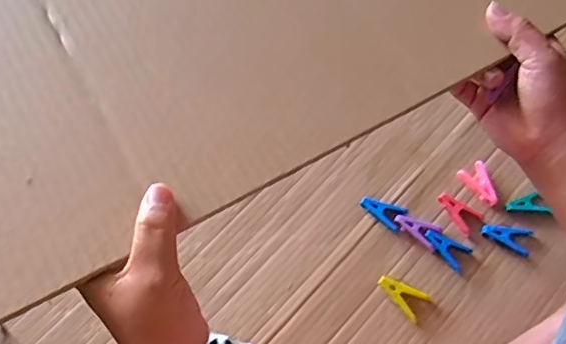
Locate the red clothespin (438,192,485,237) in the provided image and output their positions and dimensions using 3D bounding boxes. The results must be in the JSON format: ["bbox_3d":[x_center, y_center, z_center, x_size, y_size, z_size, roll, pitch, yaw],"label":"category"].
[{"bbox_3d":[0.205,0.044,0.657,0.054,0.010,0.035,38,72,12],"label":"red clothespin"}]

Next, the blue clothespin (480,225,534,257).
[{"bbox_3d":[0.255,0.074,0.645,0.055,0.012,0.030,15,69,4],"label":"blue clothespin"}]

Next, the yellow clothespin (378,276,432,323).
[{"bbox_3d":[0.130,0.136,0.621,0.056,0.012,0.033,32,71,11],"label":"yellow clothespin"}]

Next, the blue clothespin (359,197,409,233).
[{"bbox_3d":[0.114,0.045,0.652,0.054,0.008,0.027,27,86,16],"label":"blue clothespin"}]

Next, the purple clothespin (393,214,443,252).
[{"bbox_3d":[0.153,0.067,0.647,0.054,0.013,0.030,22,70,7],"label":"purple clothespin"}]

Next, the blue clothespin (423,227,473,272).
[{"bbox_3d":[0.185,0.085,0.642,0.052,0.009,0.031,36,72,12],"label":"blue clothespin"}]

